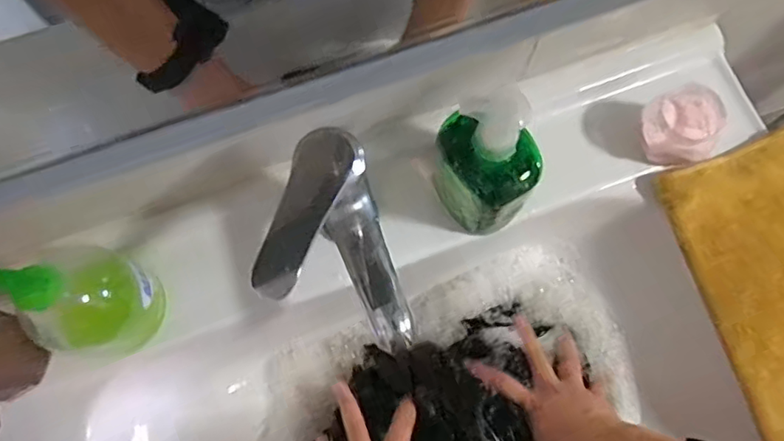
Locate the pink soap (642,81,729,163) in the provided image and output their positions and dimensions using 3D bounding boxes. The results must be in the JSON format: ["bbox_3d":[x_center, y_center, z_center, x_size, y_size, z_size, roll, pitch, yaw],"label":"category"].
[{"bbox_3d":[0.261,-0.083,0.516,0.067,0.055,0.071,0,74,0],"label":"pink soap"}]

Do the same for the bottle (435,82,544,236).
[{"bbox_3d":[0.076,-0.040,0.439,0.077,0.156,0.060,0,74,0],"label":"bottle"}]

